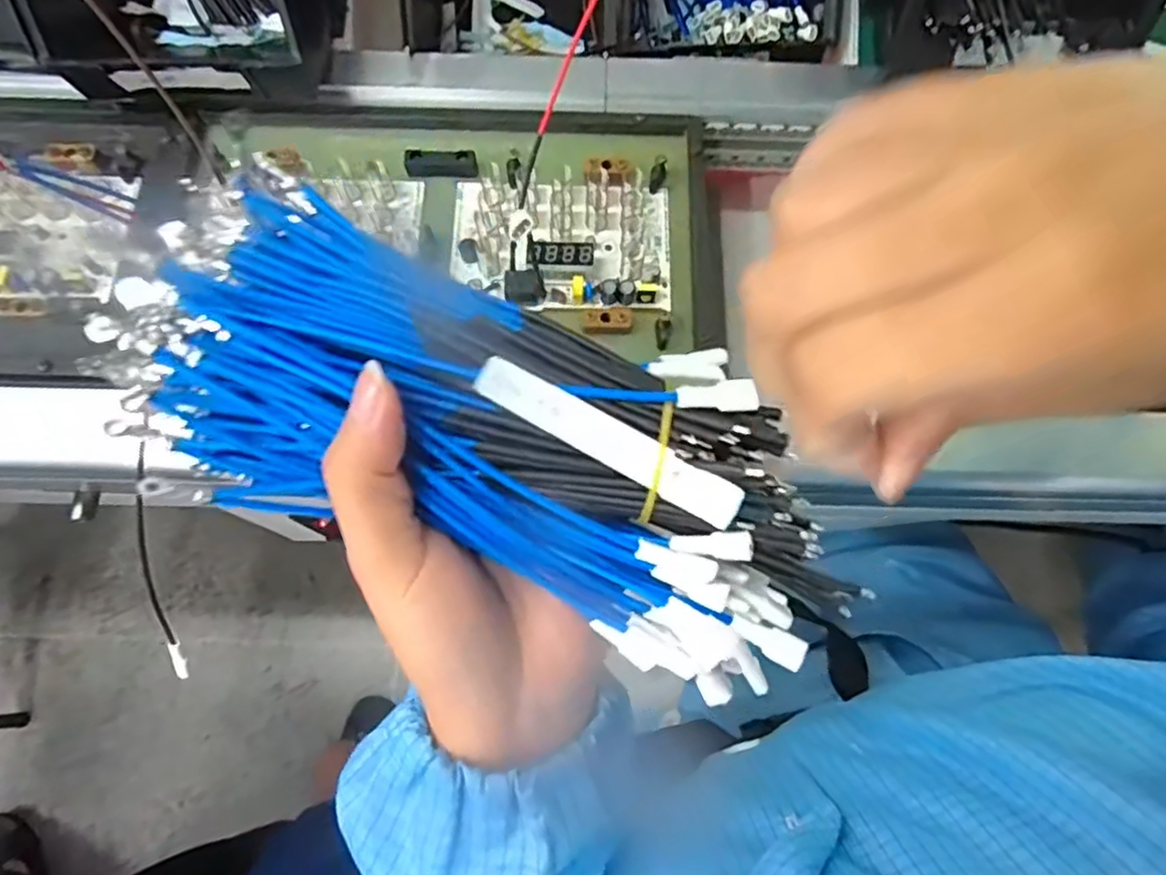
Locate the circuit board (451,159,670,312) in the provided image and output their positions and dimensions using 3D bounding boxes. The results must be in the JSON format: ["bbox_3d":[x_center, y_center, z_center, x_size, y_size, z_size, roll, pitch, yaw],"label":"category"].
[{"bbox_3d":[-0.013,-0.123,0.407,0.133,0.016,0.086,1,74,-2],"label":"circuit board"}]

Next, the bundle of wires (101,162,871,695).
[{"bbox_3d":[-0.022,0.005,0.194,0.201,0.051,0.082,27,76,-1],"label":"bundle of wires"}]

